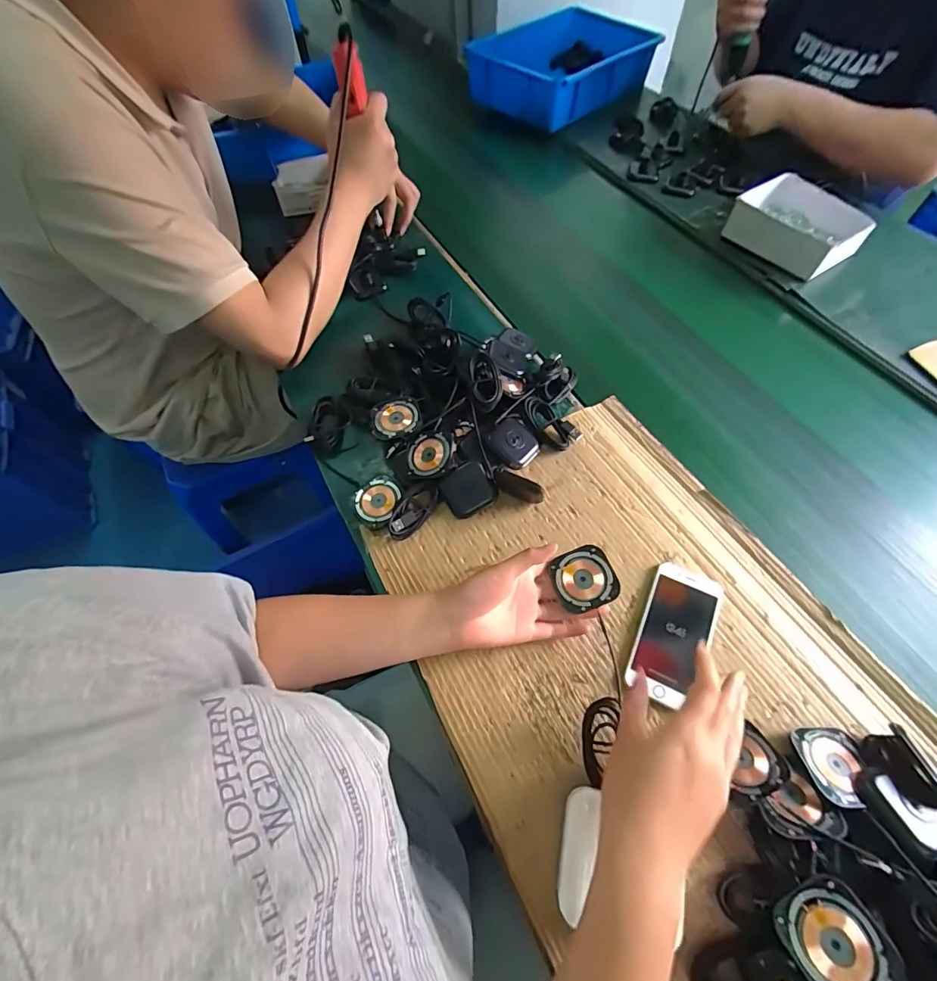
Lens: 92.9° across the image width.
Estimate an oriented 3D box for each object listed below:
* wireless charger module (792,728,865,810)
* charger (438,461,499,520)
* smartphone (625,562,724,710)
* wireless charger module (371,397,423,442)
[{"bbox_3d":[0.308,0.229,0.371,0.053,0.008,0.058,-2,44,-4],"label":"wireless charger module"},{"bbox_3d":[0.000,0.000,0.513,0.058,0.016,0.056,-31,86,5],"label":"charger"},{"bbox_3d":[0.204,0.138,0.443,0.064,0.009,0.135,28,65,15],"label":"smartphone"},{"bbox_3d":[-0.090,-0.089,0.553,0.062,0.016,0.058,-16,62,-7],"label":"wireless charger module"}]

